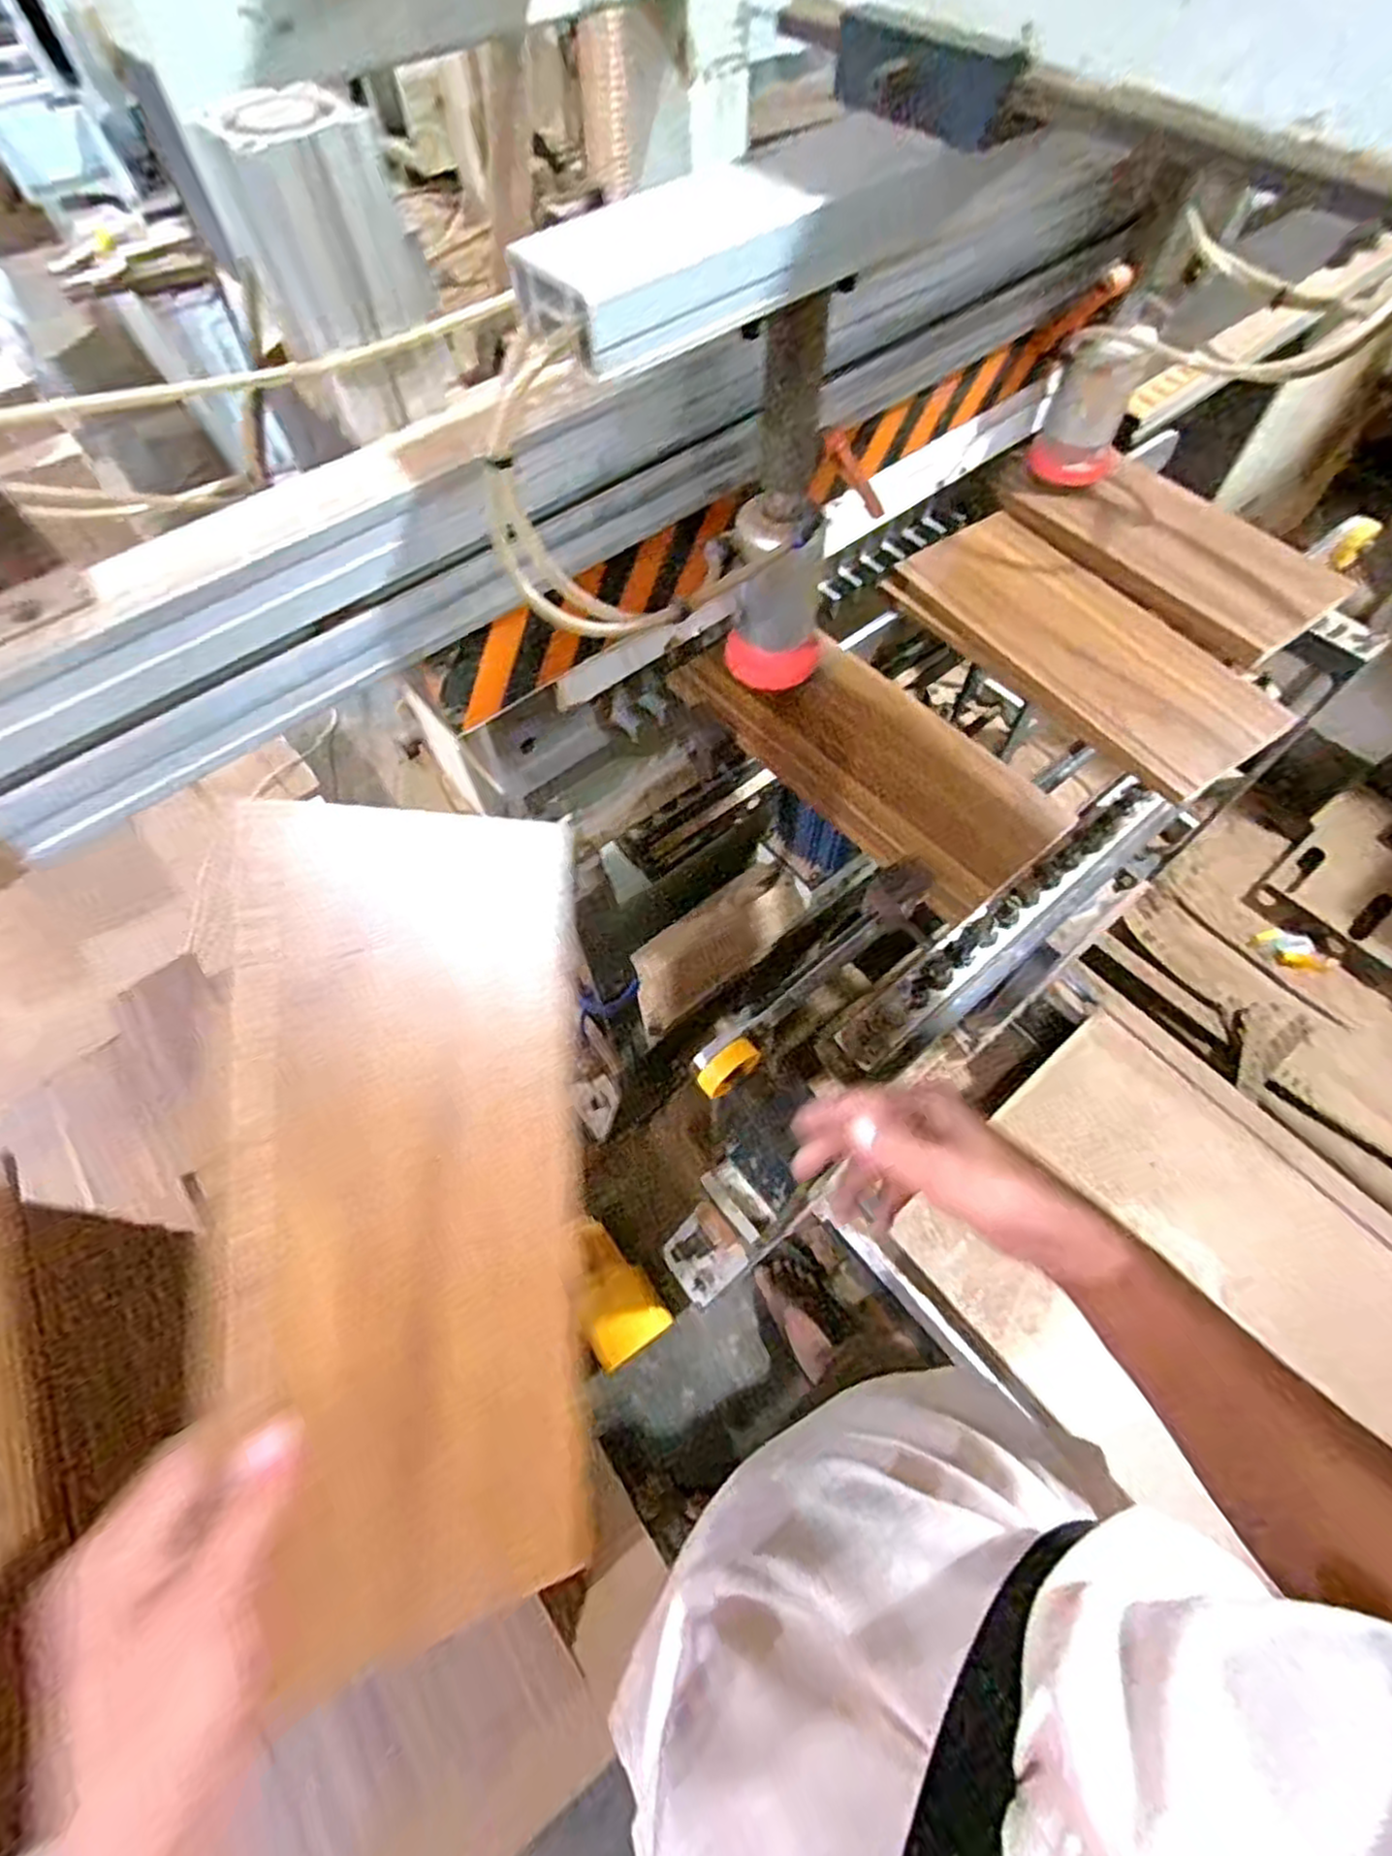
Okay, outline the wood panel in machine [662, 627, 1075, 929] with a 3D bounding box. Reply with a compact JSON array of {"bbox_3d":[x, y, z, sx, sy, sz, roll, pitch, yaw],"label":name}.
[{"bbox_3d":[0.145,-0.157,0.643,0.140,0.028,0.331,-37,67,-17],"label":"wood panel in machine"}]

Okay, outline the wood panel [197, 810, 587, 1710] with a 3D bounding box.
[{"bbox_3d":[-0.121,0.120,0.326,0.148,0.015,0.345,-2,83,-29],"label":"wood panel"}]

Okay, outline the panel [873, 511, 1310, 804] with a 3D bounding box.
[{"bbox_3d":[0.361,-0.268,0.691,0.166,0.026,0.347,-33,66,-15],"label":"panel"}]

